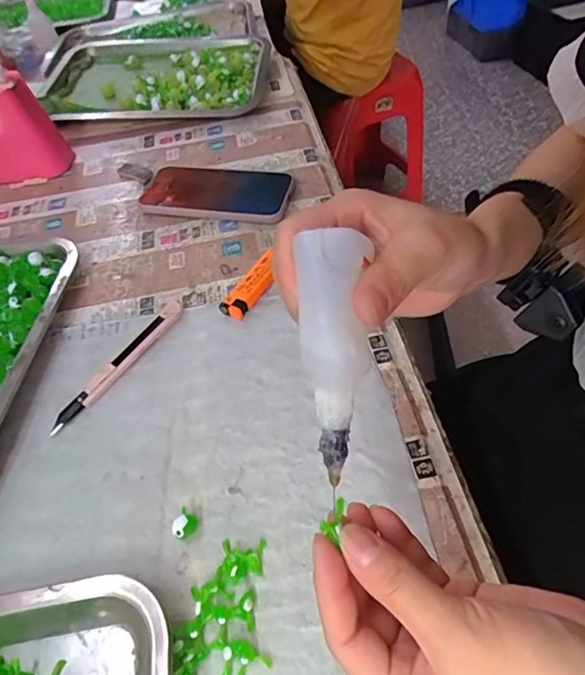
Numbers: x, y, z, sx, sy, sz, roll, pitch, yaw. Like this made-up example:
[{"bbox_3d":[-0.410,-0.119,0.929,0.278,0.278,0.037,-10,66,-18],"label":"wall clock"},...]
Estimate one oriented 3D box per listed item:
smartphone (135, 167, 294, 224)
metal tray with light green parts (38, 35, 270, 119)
[{"bbox_3d":[-0.086,-0.158,0.524,0.168,0.017,0.085,6,51,10],"label":"smartphone"},{"bbox_3d":[-0.184,-0.368,0.673,0.301,0.028,0.214,-2,50,4],"label":"metal tray with light green parts"}]

